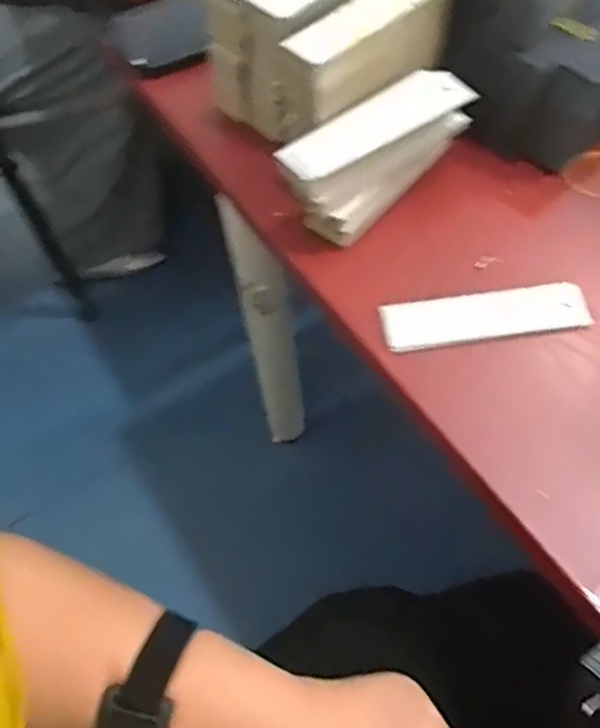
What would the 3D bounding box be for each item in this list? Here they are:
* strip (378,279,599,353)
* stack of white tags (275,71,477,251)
[{"bbox_3d":[0.116,-0.030,0.457,0.127,0.010,0.033,-8,58,-3],"label":"strip"},{"bbox_3d":[0.052,-0.139,0.491,0.140,0.063,0.048,-35,63,-18],"label":"stack of white tags"}]

